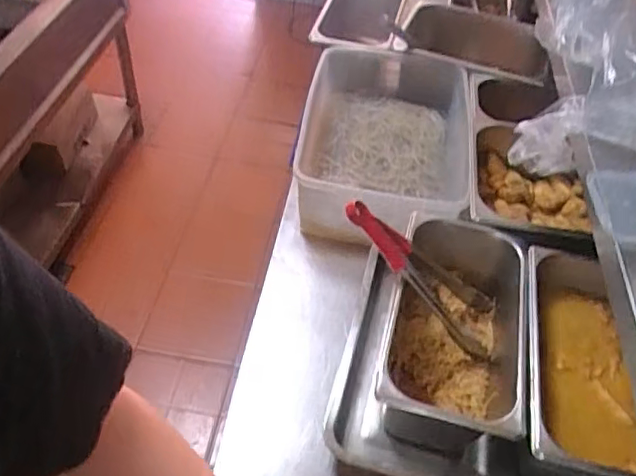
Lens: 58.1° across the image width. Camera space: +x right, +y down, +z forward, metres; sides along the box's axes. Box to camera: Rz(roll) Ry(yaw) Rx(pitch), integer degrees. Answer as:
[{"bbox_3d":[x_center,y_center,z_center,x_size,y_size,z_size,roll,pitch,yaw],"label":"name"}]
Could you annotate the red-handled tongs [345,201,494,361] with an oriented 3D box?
[{"bbox_3d":[0.140,0.053,0.778,0.285,0.047,0.113,40,42,-26],"label":"red-handled tongs"}]

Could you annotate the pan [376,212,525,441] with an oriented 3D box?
[{"bbox_3d":[0.184,0.129,0.789,0.185,0.122,0.321,13,48,6],"label":"pan"}]

